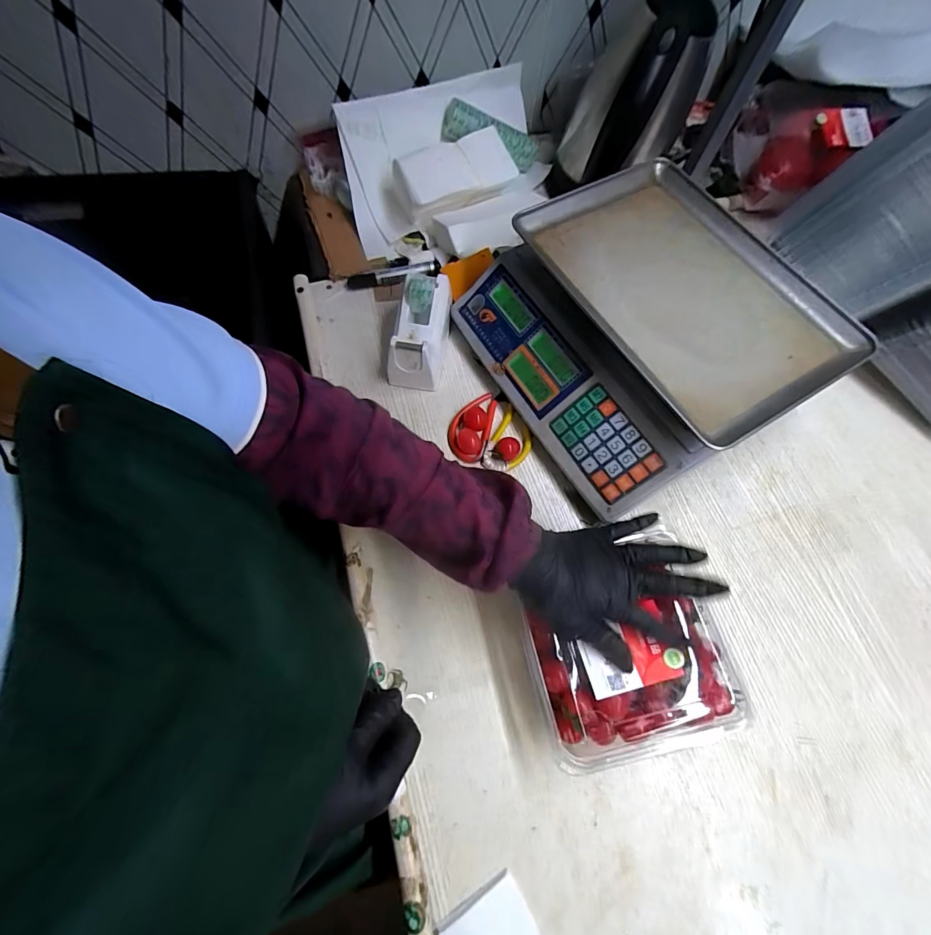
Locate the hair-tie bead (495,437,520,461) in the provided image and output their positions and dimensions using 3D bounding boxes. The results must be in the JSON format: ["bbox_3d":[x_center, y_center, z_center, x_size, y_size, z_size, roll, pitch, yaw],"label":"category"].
[{"bbox_3d":[0.048,-0.020,0.471,0.025,0.023,0.026,0,68,-1],"label":"hair-tie bead"}]

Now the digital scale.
[{"bbox_3d":[0.193,-0.153,0.478,0.305,0.130,0.331,-29,72,-12],"label":"digital scale"}]

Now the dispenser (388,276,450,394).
[{"bbox_3d":[-0.054,-0.171,0.504,0.061,0.080,0.130,11,69,3],"label":"dispenser"}]

